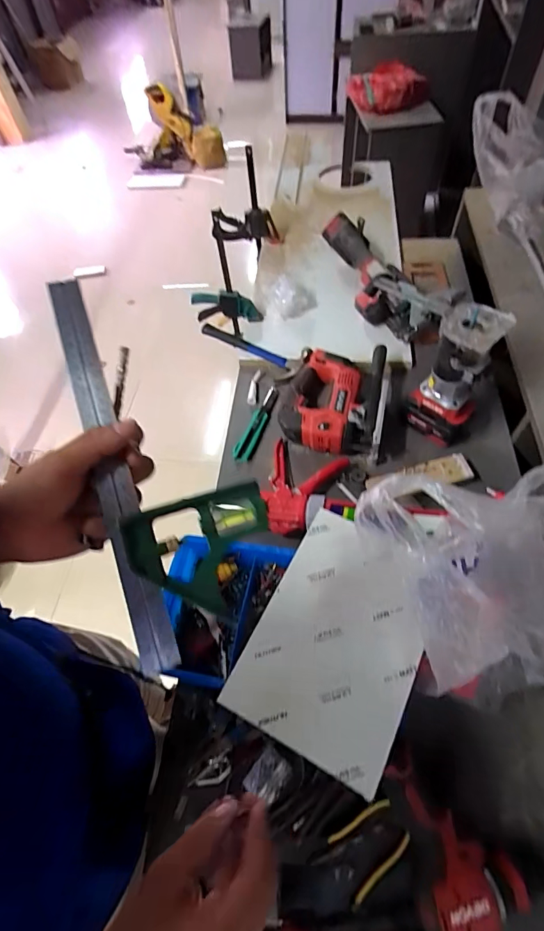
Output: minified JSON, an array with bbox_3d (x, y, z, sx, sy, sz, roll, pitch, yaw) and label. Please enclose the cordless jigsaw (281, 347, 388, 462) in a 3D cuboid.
[{"bbox_3d":[0.126,-0.137,0.865,0.205,0.067,0.234,8,58,10],"label":"cordless jigsaw"}]

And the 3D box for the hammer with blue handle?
[{"bbox_3d":[-0.047,-0.265,0.981,0.283,0.047,0.091,22,61,18],"label":"hammer with blue handle"}]

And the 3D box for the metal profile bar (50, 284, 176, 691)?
[{"bbox_3d":[-0.119,-0.004,0.304,0.023,0.014,0.300,-17,78,-7],"label":"metal profile bar"}]

